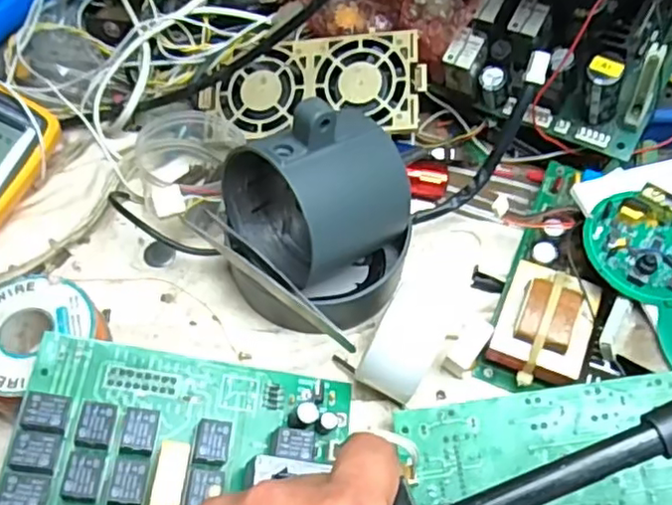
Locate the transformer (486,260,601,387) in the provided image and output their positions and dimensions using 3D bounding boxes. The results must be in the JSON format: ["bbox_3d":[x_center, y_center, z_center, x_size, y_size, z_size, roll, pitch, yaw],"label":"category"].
[{"bbox_3d":[0.115,0.041,0.358,0.048,0.028,0.062,21,80,16],"label":"transformer"}]

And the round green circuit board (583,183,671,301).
[{"bbox_3d":[0.176,-0.004,0.353,0.073,0.028,0.061,-7,60,-7],"label":"round green circuit board"}]

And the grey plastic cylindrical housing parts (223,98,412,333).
[{"bbox_3d":[-0.008,-0.009,0.345,0.100,0.110,0.096,1,59,-2],"label":"grey plastic cylindrical housing parts"}]

